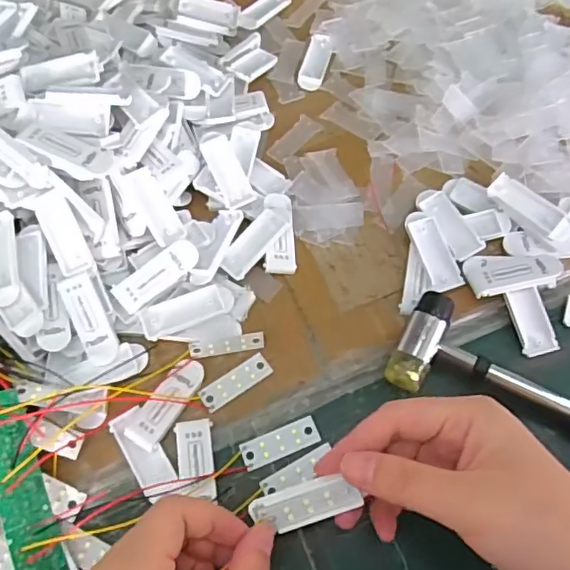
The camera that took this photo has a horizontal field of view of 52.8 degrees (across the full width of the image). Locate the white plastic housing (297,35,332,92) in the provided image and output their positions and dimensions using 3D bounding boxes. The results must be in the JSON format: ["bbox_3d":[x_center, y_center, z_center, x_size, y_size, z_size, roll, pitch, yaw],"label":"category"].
[{"bbox_3d":[0.025,-0.182,0.467,0.019,0.004,0.057,14,67,8],"label":"white plastic housing"}]

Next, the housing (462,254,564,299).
[{"bbox_3d":[0.146,-0.009,0.372,0.057,0.014,0.031,-12,66,-4],"label":"housing"}]

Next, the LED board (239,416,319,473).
[{"bbox_3d":[-0.003,0.092,0.337,0.045,0.004,0.016,-22,67,-8],"label":"LED board"}]

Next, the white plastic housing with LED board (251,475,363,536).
[{"bbox_3d":[0.008,0.105,0.271,0.047,0.006,0.021,-14,104,1],"label":"white plastic housing with LED board"}]

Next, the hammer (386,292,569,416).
[{"bbox_3d":[0.174,0.082,0.327,0.233,0.025,0.055,27,69,13],"label":"hammer"}]

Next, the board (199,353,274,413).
[{"bbox_3d":[-0.030,0.059,0.352,0.046,0.004,0.015,-33,69,-13],"label":"board"}]

